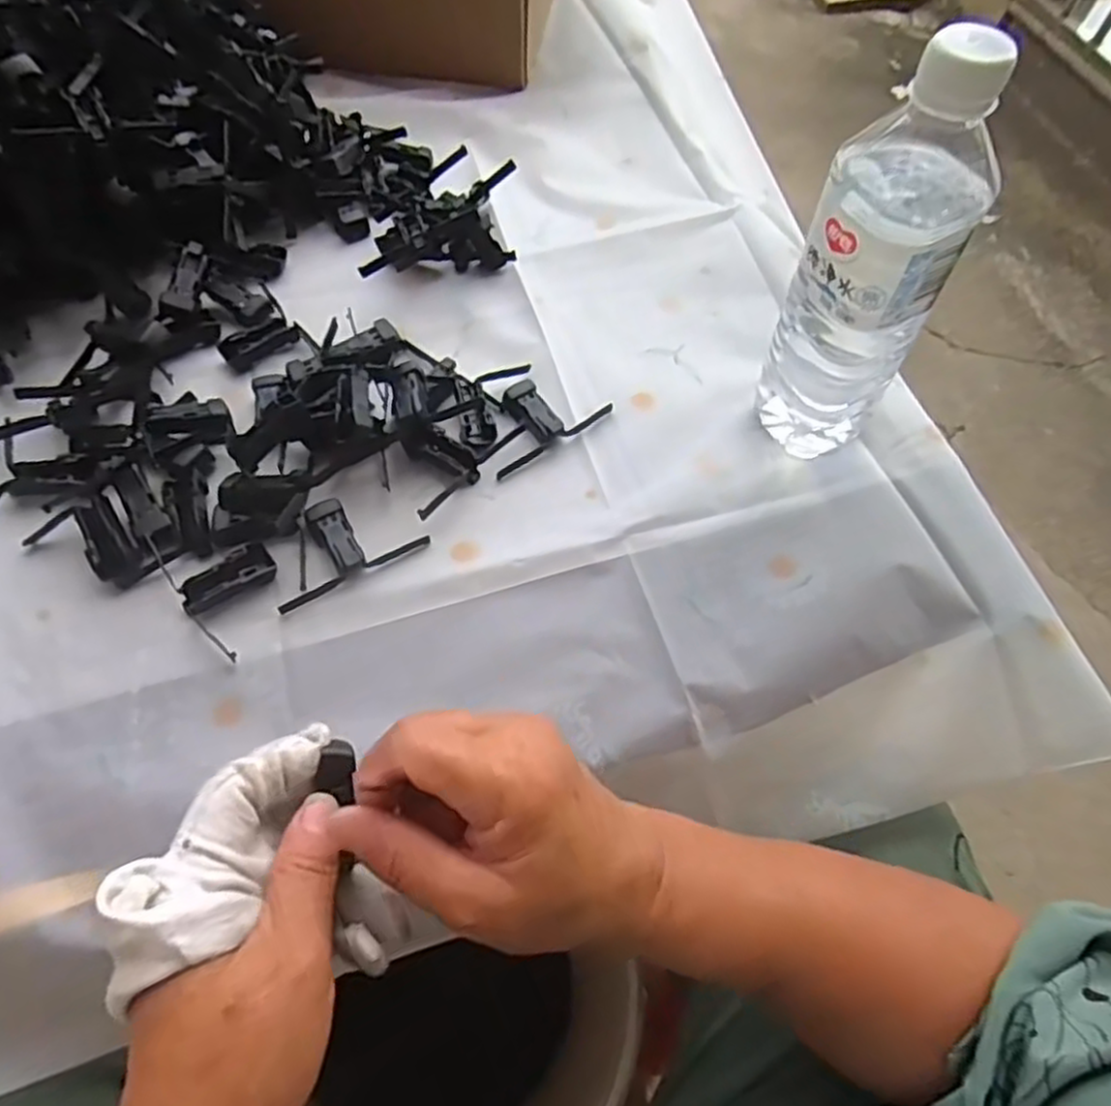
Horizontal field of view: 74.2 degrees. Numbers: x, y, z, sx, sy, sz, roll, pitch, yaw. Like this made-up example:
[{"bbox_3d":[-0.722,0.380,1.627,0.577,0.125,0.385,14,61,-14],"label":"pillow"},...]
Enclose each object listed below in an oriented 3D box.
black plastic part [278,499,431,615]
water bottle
[{"bbox_3d":[-0.118,-0.009,0.396,0.082,0.013,0.049,-28,66,-17],"label":"black plastic part"},{"bbox_3d":[0.155,-0.135,0.363,0.067,0.209,0.062,30,63,15],"label":"water bottle"}]

